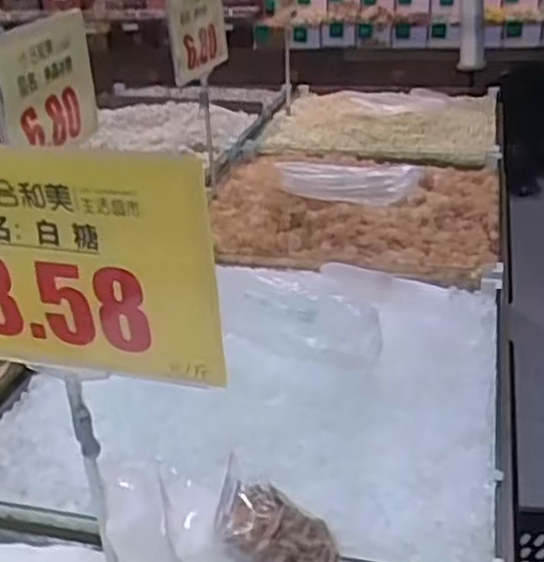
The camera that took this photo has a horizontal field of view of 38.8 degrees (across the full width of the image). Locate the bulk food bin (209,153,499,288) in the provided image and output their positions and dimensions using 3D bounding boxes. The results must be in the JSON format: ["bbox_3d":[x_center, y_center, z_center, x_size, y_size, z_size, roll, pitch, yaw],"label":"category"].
[{"bbox_3d":[0.190,-0.190,1.868,0.697,0.114,0.795,1,27,8],"label":"bulk food bin"}]

